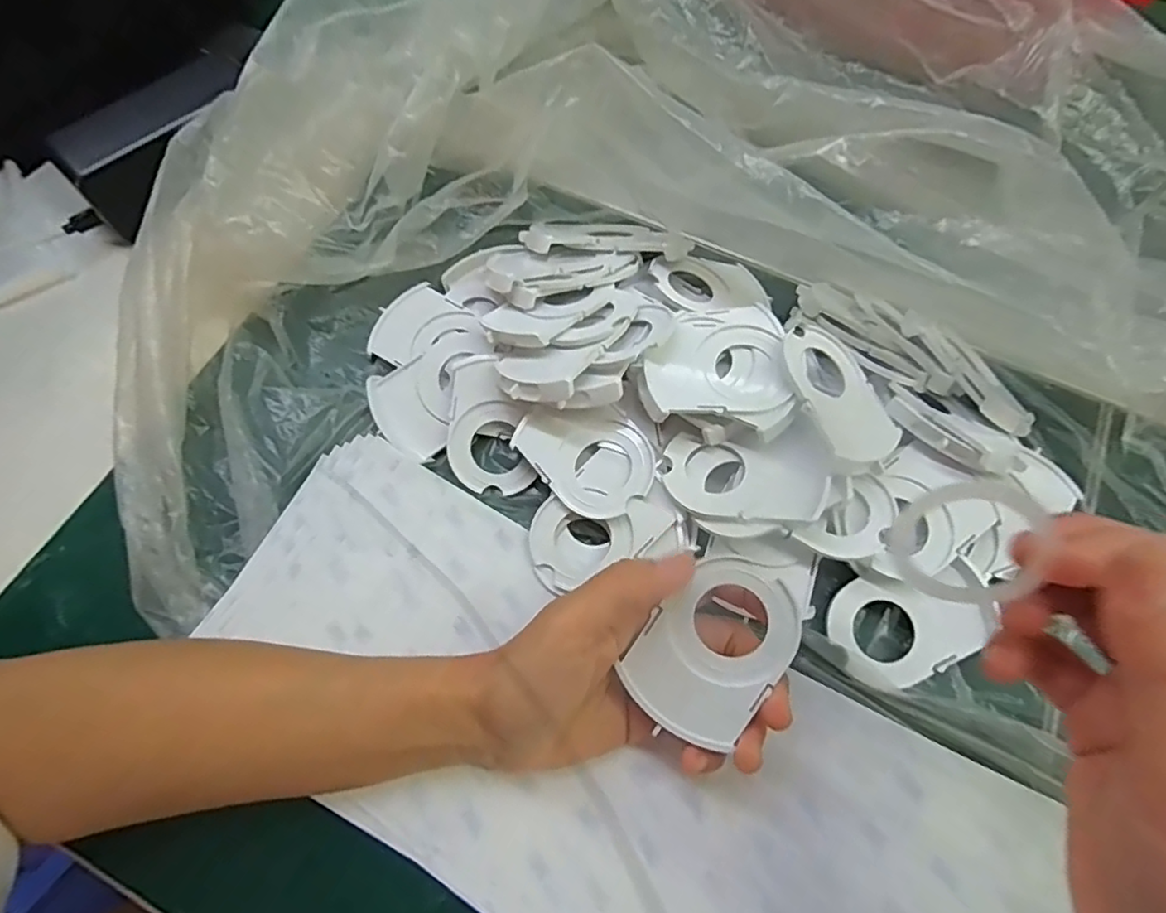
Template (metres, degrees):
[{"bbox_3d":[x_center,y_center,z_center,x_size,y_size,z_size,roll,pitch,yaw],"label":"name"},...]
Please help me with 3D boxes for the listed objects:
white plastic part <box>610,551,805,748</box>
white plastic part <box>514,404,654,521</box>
[{"bbox_3d":[0.054,0.079,0.253,0.051,0.004,0.075,35,96,12],"label":"white plastic part"},{"bbox_3d":[0.001,-0.002,0.324,0.051,0.004,0.073,-43,73,-7],"label":"white plastic part"}]

